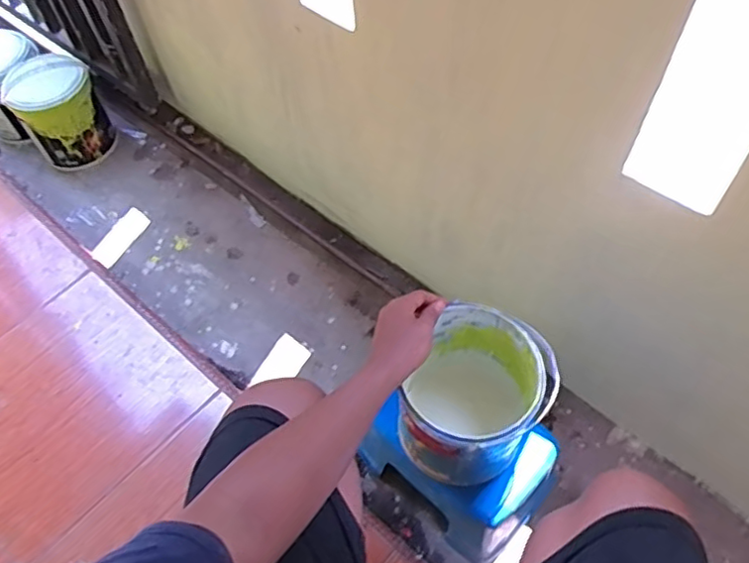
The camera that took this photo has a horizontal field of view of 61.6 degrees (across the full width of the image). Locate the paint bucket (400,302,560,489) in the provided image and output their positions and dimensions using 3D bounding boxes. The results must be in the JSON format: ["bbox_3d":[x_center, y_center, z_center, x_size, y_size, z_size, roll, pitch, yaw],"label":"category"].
[{"bbox_3d":[0.134,0.154,0.831,0.171,0.177,0.192,17,60,14],"label":"paint bucket"}]

